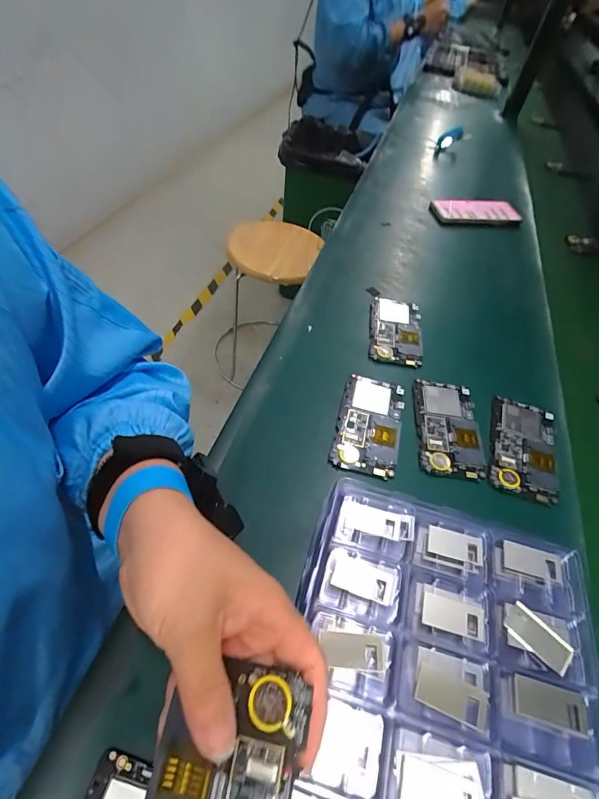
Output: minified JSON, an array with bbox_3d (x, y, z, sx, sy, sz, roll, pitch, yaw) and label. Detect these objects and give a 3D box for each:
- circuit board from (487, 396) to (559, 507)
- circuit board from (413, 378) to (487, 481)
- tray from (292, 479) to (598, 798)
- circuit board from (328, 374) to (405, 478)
[{"bbox_3d":[0.241,0.050,0.442,0.068,0.007,0.126,19,51,10],"label":"circuit board"},{"bbox_3d":[0.162,0.029,0.452,0.068,0.005,0.124,8,50,2],"label":"circuit board"},{"bbox_3d":[0.080,0.244,0.230,0.195,0.033,0.380,12,50,5],"label":"tray"},{"bbox_3d":[0.075,0.024,0.445,0.066,0.007,0.125,13,50,6],"label":"circuit board"}]

